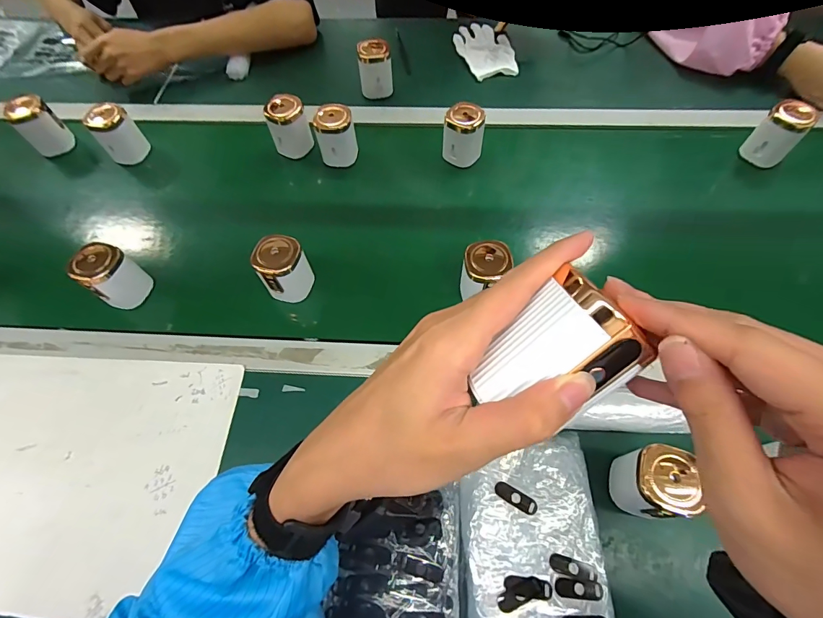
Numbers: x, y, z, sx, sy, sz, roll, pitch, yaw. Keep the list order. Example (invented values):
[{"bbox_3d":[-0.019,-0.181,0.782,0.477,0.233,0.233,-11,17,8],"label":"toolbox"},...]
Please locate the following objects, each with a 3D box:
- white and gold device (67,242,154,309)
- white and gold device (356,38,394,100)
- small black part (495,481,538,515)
[{"bbox_3d":[-0.378,-0.040,0.508,0.046,0.077,0.055,25,64,14],"label":"white and gold device"},{"bbox_3d":[-0.061,-0.407,0.688,0.055,0.076,0.049,-9,61,-4],"label":"white and gold device"},{"bbox_3d":[0.098,0.177,0.378,0.040,0.004,0.014,28,65,15],"label":"small black part"}]

